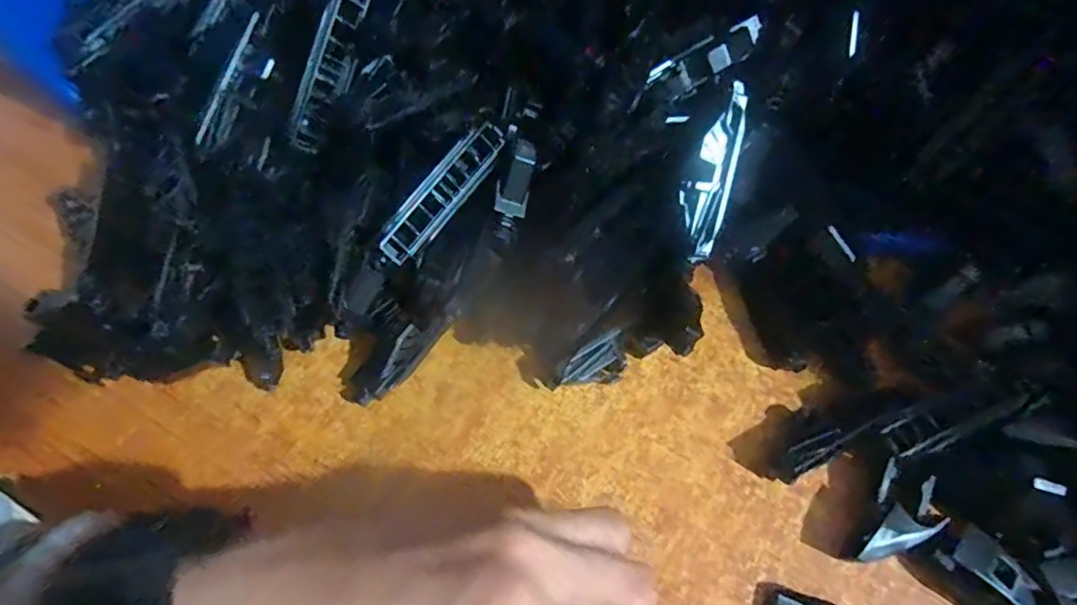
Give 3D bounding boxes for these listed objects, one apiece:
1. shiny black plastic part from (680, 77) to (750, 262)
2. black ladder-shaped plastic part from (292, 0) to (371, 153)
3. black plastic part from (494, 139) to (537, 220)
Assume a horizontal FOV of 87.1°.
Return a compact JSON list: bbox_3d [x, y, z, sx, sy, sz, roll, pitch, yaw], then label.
[{"bbox_3d":[0.080,-0.060,0.262,0.021,0.005,0.080,14,97,4],"label":"shiny black plastic part"},{"bbox_3d":[-0.093,-0.104,0.251,0.014,0.012,0.074,22,98,9],"label":"black ladder-shaped plastic part"},{"bbox_3d":[-0.009,-0.057,0.258,0.016,0.004,0.034,13,99,-27],"label":"black plastic part"}]

